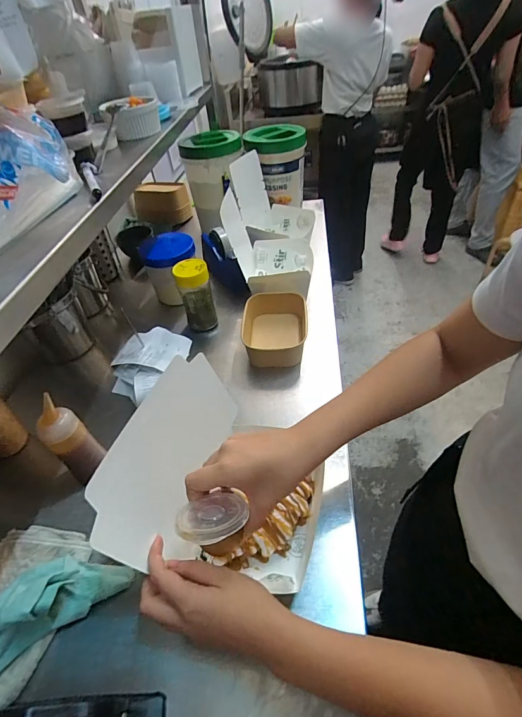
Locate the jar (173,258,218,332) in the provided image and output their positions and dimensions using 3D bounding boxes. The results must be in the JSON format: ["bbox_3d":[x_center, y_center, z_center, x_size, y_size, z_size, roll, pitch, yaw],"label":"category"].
[{"bbox_3d":[-0.128,-0.121,0.729,0.061,0.141,0.056,-4,45,4],"label":"jar"}]

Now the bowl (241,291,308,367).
[{"bbox_3d":[0.025,-0.056,0.691,0.124,0.059,0.166,0,45,7],"label":"bowl"}]

